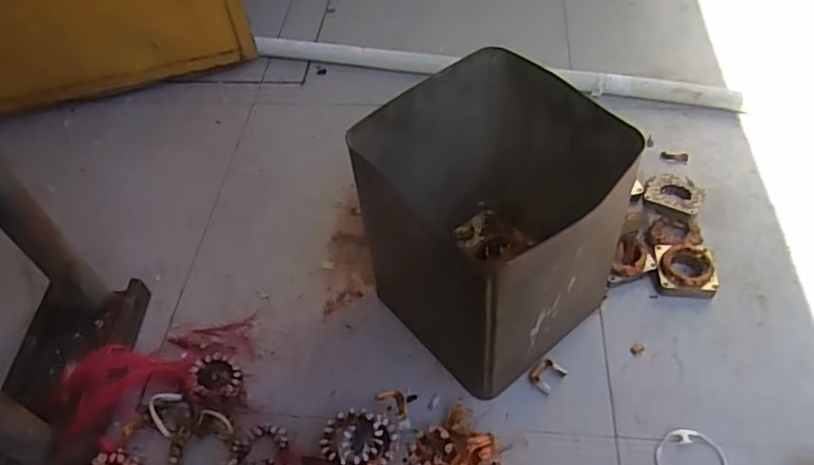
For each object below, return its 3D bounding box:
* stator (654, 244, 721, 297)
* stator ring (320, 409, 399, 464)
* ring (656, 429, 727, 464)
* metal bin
[{"bbox_3d":[0.385,0.053,0.838,0.081,0.025,0.074,6,52,9],"label":"stator"},{"bbox_3d":[-0.053,0.235,0.678,0.083,0.037,0.072,2,53,6],"label":"stator ring"},{"bbox_3d":[0.327,0.263,0.694,0.078,0.006,0.076,-2,51,3],"label":"ring"},{"bbox_3d":[0.099,-0.007,0.735,0.246,0.293,0.262,-35,57,-22],"label":"metal bin"}]

